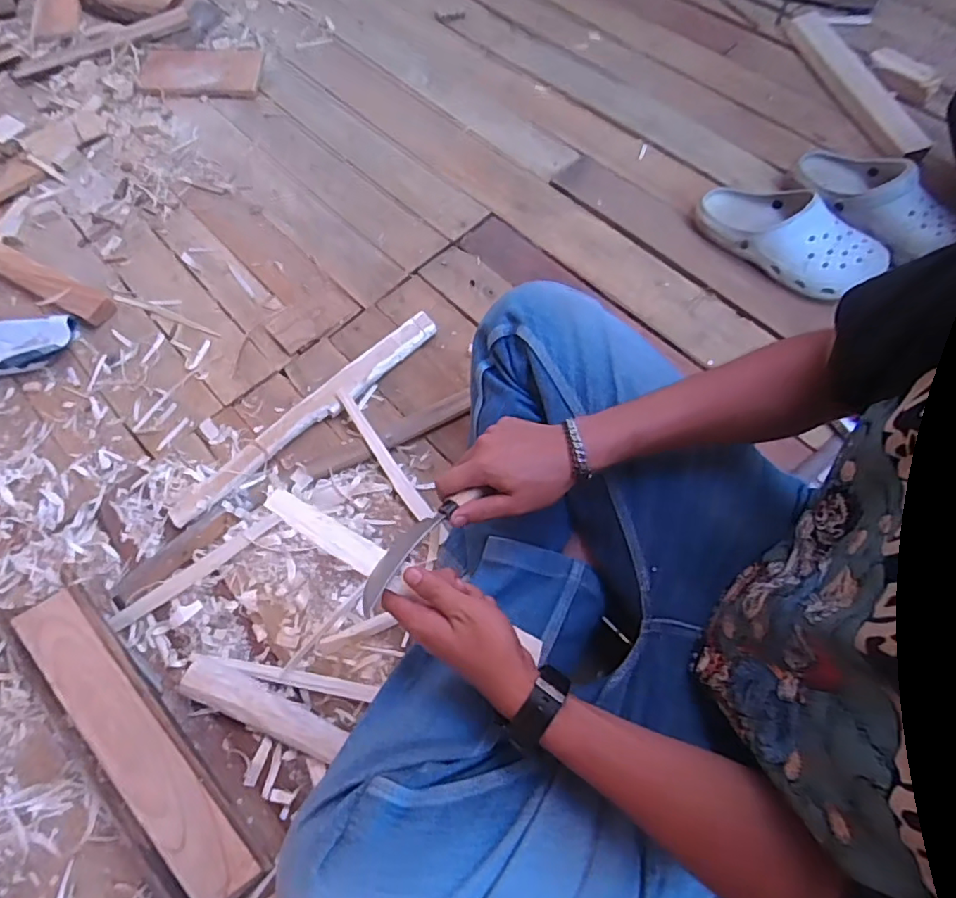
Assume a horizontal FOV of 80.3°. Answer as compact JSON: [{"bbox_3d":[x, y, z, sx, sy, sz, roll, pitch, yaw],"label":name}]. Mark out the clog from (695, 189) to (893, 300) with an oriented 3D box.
[{"bbox_3d":[0.457,-0.318,0.841,0.122,0.087,0.263,-42,72,-14],"label":"clog"}]

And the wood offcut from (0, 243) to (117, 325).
[{"bbox_3d":[-0.721,-0.281,0.930,0.306,0.022,0.053,26,71,12],"label":"wood offcut"}]

